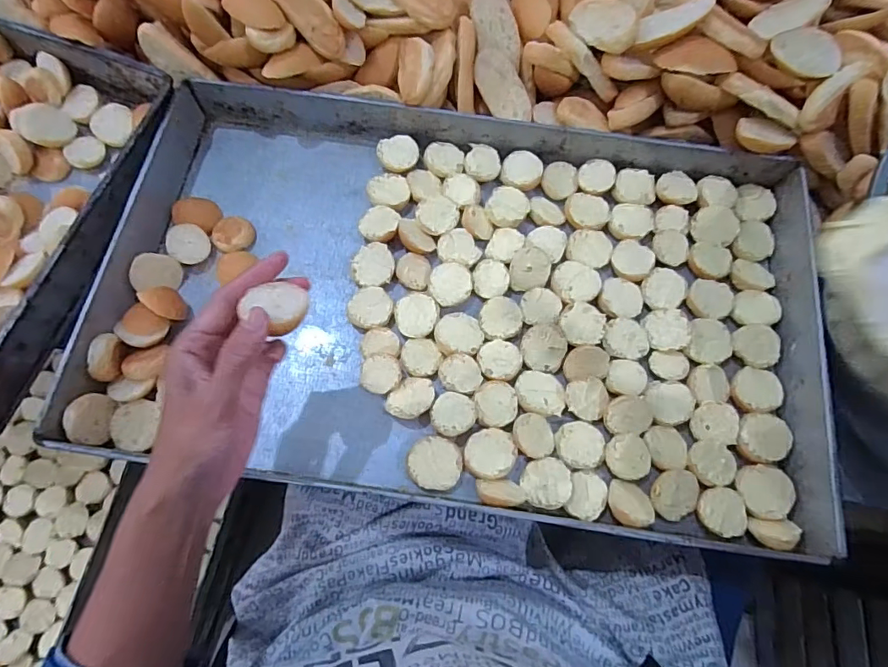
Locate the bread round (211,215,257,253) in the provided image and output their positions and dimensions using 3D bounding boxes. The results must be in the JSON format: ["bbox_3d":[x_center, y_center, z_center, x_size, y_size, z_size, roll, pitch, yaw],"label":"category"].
[{"bbox_3d":[-0.208,-0.097,0.490,0.037,0.015,0.038,0,73,0],"label":"bread round"}]

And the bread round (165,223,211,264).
[{"bbox_3d":[-0.243,-0.085,0.472,0.037,0.010,0.037,-4,97,-32],"label":"bread round"}]

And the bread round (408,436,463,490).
[{"bbox_3d":[-0.007,0.111,0.425,0.043,0.017,0.042,4,73,2],"label":"bread round"}]

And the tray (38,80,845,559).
[{"bbox_3d":[0.021,-0.033,0.454,0.626,0.051,0.366,7,74,3],"label":"tray"}]

